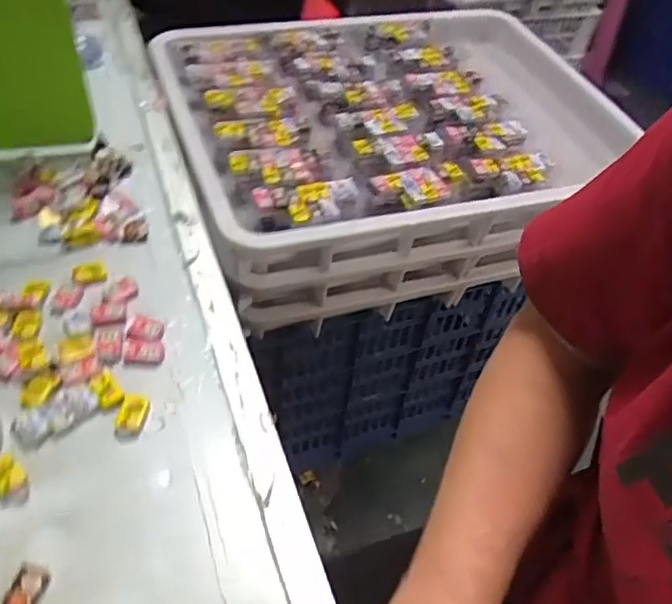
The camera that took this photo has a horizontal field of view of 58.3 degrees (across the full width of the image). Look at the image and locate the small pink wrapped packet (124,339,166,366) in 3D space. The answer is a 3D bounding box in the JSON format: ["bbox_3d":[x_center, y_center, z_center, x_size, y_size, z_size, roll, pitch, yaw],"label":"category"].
[{"bbox_3d":[-0.141,0.035,0.440,0.028,0.010,0.018,5,48,-2],"label":"small pink wrapped packet"}]

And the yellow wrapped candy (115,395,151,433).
[{"bbox_3d":[-0.137,0.075,0.406,0.020,0.007,0.026,3,48,-4],"label":"yellow wrapped candy"}]

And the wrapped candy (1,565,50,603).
[{"bbox_3d":[-0.172,0.160,0.331,0.015,0.008,0.027,18,49,9],"label":"wrapped candy"}]

